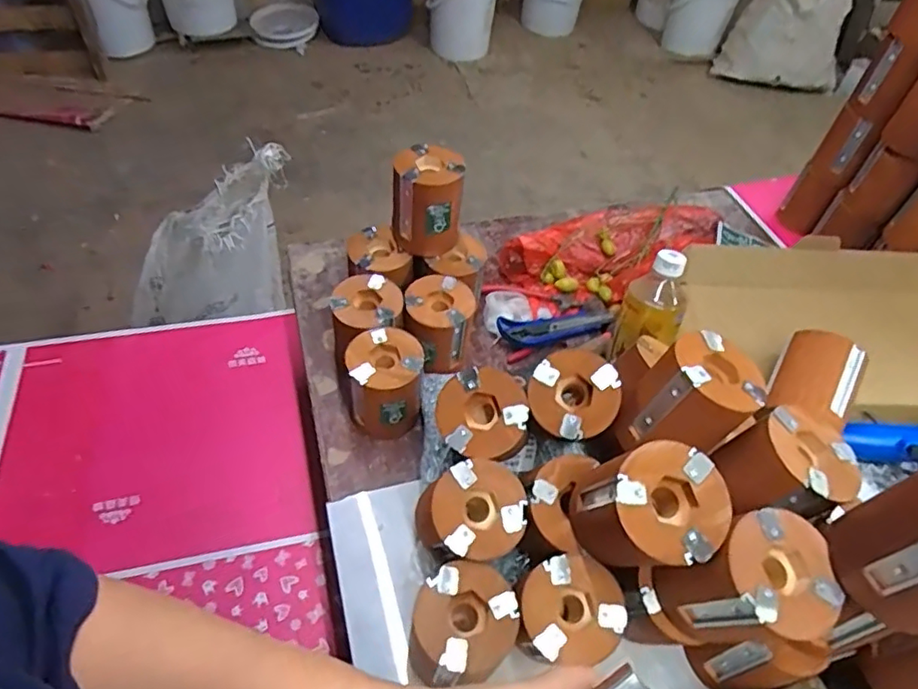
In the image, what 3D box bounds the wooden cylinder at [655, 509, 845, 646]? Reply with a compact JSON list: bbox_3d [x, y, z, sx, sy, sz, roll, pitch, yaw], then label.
[{"bbox_3d":[0.198,0.173,0.411,0.084,0.102,0.075,-9,53,-12],"label":"wooden cylinder"}]

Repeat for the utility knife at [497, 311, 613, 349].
[{"bbox_3d":[0.123,-0.020,0.749,0.145,0.028,0.042,-10,53,-14],"label":"utility knife"}]

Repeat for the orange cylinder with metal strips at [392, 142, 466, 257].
[{"bbox_3d":[-0.036,-0.164,0.682,0.079,0.110,0.082,1,51,-4],"label":"orange cylinder with metal strips"}]

